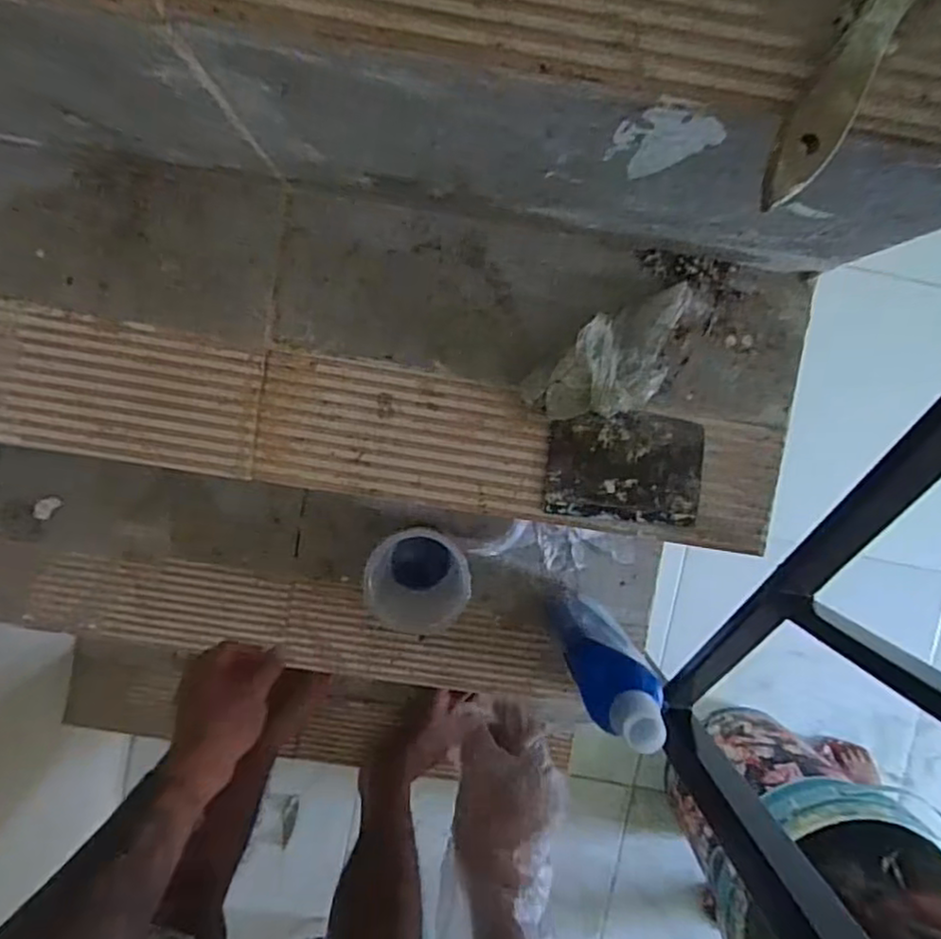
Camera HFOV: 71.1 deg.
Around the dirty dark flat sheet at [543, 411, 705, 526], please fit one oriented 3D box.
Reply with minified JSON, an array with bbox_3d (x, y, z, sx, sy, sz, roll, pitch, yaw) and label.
[{"bbox_3d":[0.119,-0.002,0.503,0.119,0.004,0.080,5,94,-5],"label":"dirty dark flat sheet"}]

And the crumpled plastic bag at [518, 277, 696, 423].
[{"bbox_3d":[0.111,-0.083,0.484,0.140,0.031,0.068,-43,95,2],"label":"crumpled plastic bag"}]

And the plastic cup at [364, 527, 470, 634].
[{"bbox_3d":[-0.048,0.091,0.644,0.090,0.136,0.084,0,95,-2],"label":"plastic cup"}]

